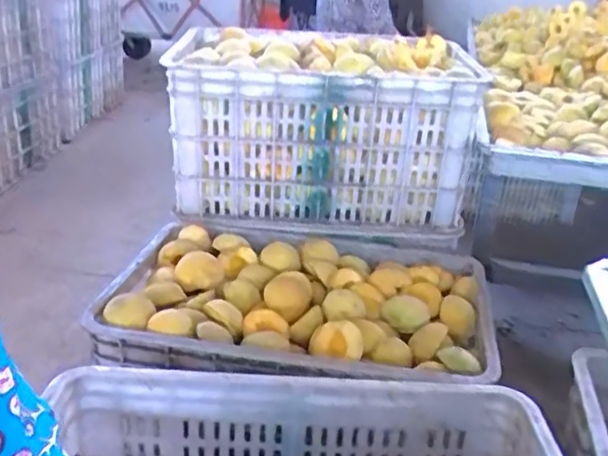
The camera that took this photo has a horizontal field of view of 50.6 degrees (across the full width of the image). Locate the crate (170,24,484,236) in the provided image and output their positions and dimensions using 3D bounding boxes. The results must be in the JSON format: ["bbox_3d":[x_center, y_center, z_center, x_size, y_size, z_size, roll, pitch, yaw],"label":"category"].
[{"bbox_3d":[0.040,-0.193,1.229,0.527,0.283,0.364,5,24,5],"label":"crate"}]

